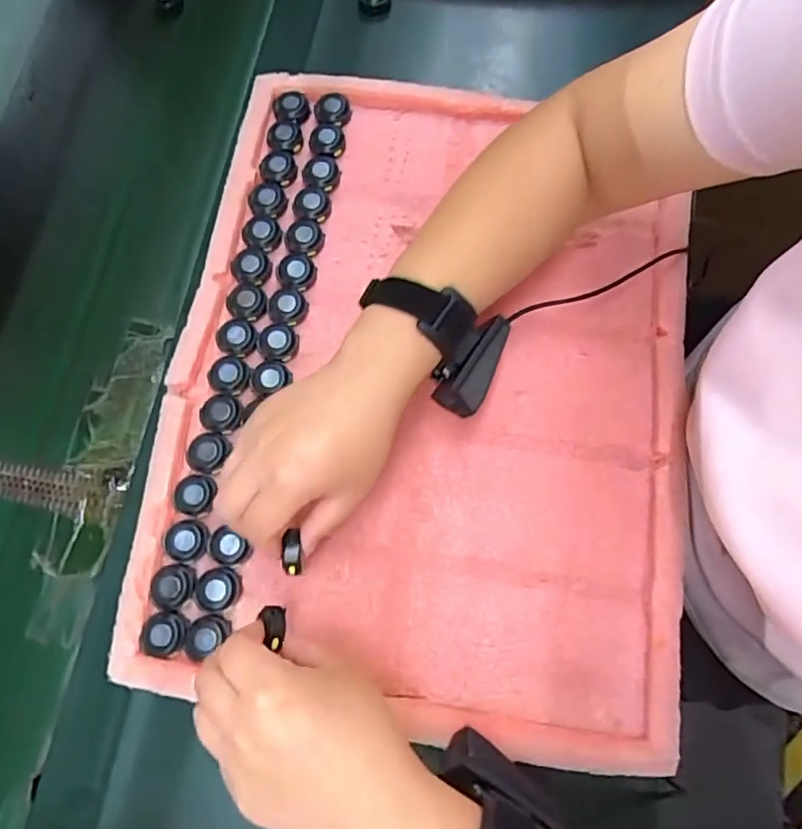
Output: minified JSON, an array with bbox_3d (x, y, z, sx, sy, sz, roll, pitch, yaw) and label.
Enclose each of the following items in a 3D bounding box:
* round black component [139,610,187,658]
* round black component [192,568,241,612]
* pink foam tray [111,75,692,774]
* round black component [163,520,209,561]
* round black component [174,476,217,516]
[{"bbox_3d":[-0.160,0.147,0.371,0.029,0.009,0.028,0,77,0],"label":"round black component"},{"bbox_3d":[-0.125,0.119,0.375,0.029,0.009,0.026,-2,77,-1],"label":"round black component"},{"bbox_3d":[0.019,-0.038,0.417,0.374,0.028,0.499,7,77,2],"label":"pink foam tray"},{"bbox_3d":[-0.149,0.087,0.384,0.029,0.006,0.027,-1,77,0],"label":"round black component"},{"bbox_3d":[-0.147,0.057,0.392,0.028,0.008,0.028,0,77,0],"label":"round black component"}]

